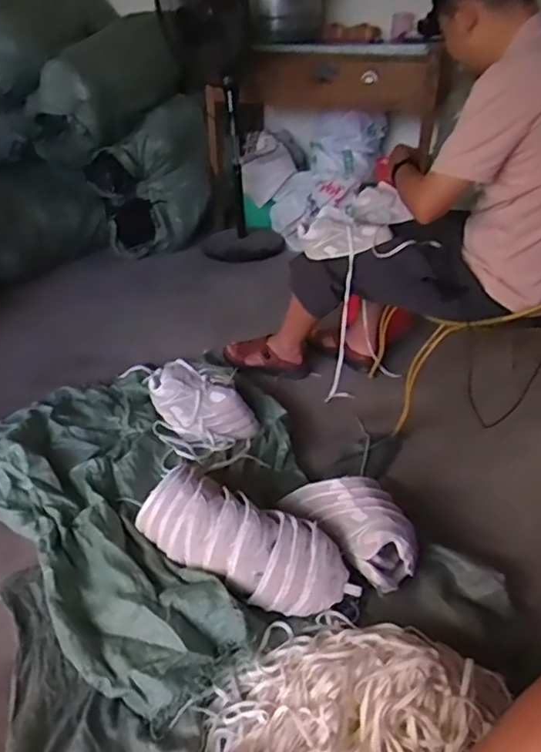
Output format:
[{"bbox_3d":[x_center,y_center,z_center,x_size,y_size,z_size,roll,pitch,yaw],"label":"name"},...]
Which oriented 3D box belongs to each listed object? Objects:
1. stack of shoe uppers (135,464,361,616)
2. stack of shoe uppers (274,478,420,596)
[{"bbox_3d":[-0.052,0.298,1.076,0.408,0.124,0.180,24,38,34],"label":"stack of shoe uppers"},{"bbox_3d":[0.158,0.275,1.136,0.132,0.107,0.279,-20,37,-30],"label":"stack of shoe uppers"}]

